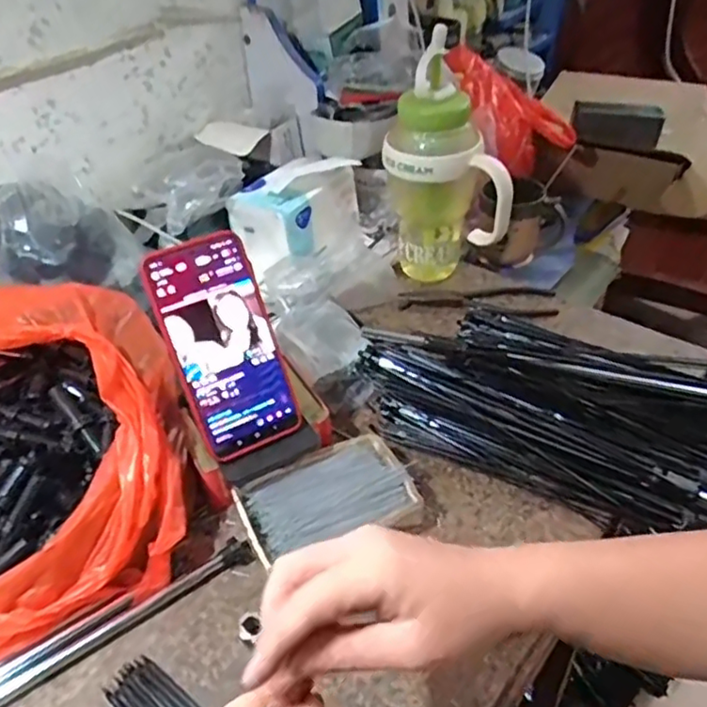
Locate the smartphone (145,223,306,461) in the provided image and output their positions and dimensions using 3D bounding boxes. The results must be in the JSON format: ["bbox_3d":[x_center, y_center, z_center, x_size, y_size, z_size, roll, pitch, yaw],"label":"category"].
[{"bbox_3d":[-0.098,-0.005,0.482,0.080,0.163,0.011,-23,12,-19],"label":"smartphone"}]

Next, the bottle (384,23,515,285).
[{"bbox_3d":[0.098,-0.191,0.691,0.118,0.266,0.113,-6,40,0],"label":"bottle"}]

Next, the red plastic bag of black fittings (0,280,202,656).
[{"bbox_3d":[-0.265,0.072,0.474,0.258,0.137,0.247,-24,43,-21],"label":"red plastic bag of black fittings"}]

